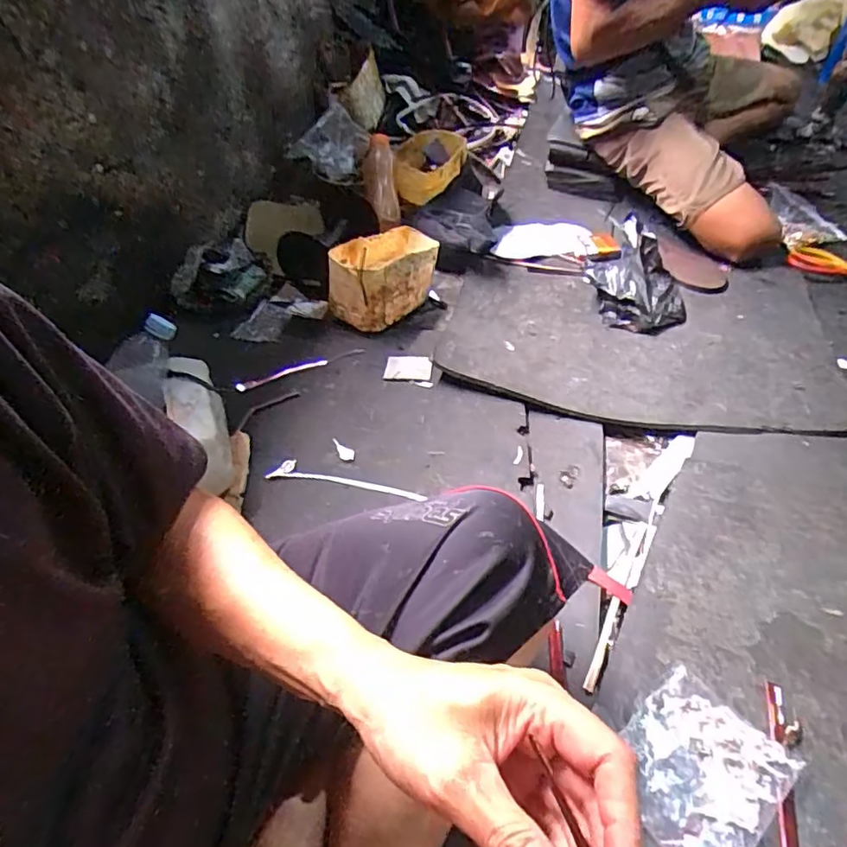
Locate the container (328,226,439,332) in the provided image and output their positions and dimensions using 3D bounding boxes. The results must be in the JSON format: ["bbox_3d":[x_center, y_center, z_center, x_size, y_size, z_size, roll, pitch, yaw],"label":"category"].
[{"bbox_3d":[-0.061,-0.252,0.965,0.100,0.128,0.206,32,60,29],"label":"container"}]

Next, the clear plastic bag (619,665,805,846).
[{"bbox_3d":[0.233,0.295,0.487,0.140,0.017,0.117,-38,55,-23],"label":"clear plastic bag"}]

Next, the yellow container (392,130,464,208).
[{"bbox_3d":[0.017,-0.570,1.260,0.158,0.091,0.200,-5,49,3],"label":"yellow container"}]

